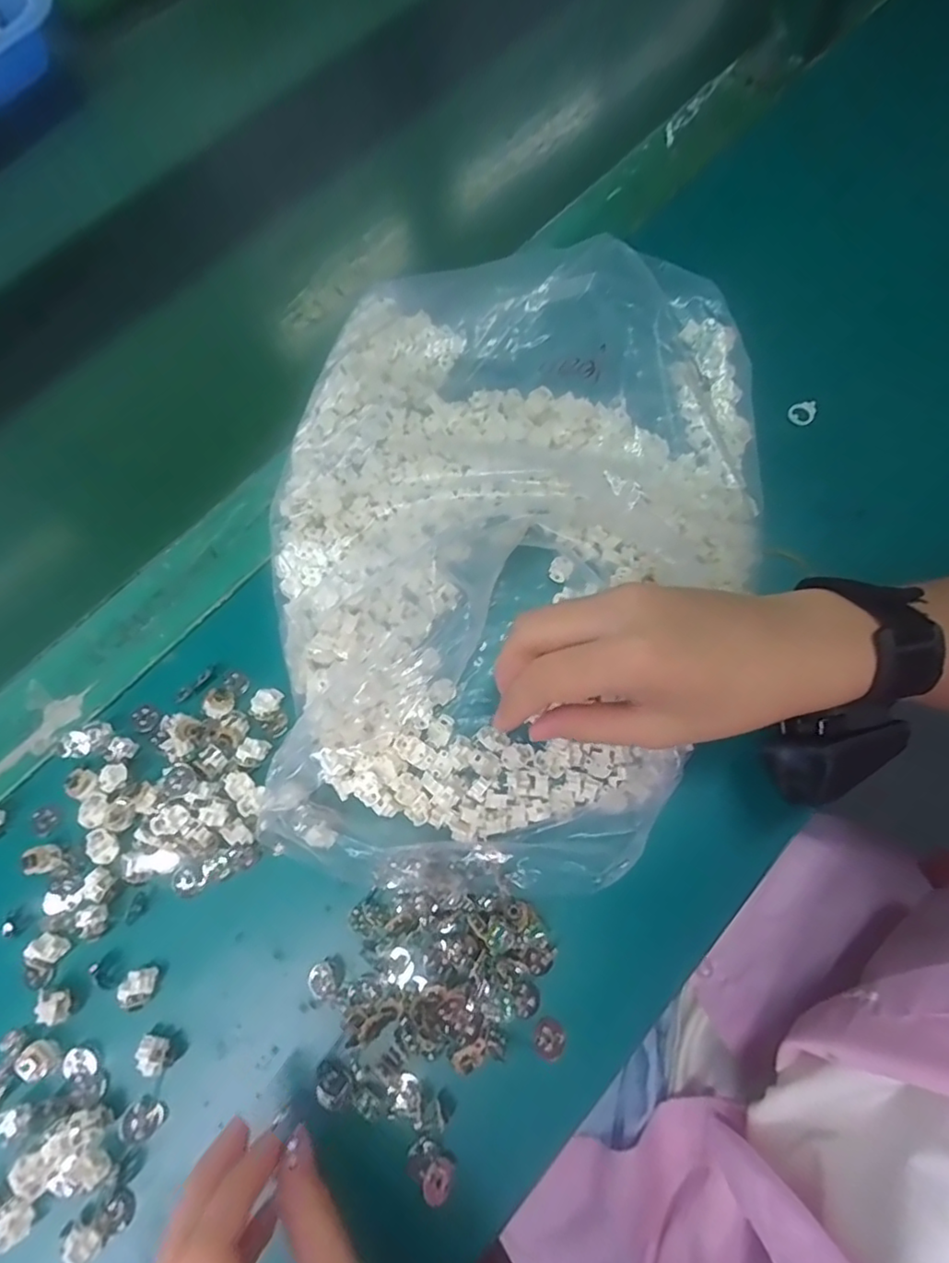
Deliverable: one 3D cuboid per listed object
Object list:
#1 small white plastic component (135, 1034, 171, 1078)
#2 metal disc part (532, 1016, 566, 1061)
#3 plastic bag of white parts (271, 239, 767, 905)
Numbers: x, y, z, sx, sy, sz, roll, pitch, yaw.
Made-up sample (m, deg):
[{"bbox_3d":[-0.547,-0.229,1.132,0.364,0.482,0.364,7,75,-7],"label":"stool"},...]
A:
[{"bbox_3d":[-0.144,0.190,0.272,0.010,0.012,0.017,-22,73,-7],"label":"small white plastic component"},{"bbox_3d":[0.034,0.184,0.273,0.014,0.004,0.016,-23,73,-7],"label":"metal disc part"},{"bbox_3d":[0.019,-0.051,0.314,0.250,0.072,0.328,8,72,3],"label":"plastic bag of white parts"}]

